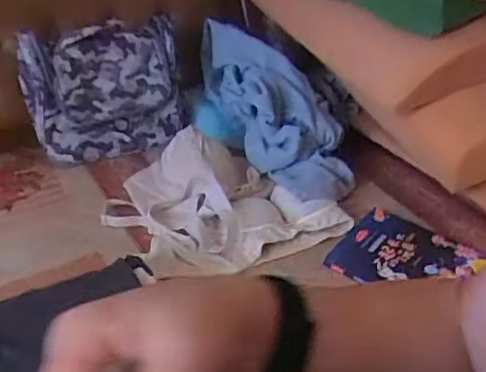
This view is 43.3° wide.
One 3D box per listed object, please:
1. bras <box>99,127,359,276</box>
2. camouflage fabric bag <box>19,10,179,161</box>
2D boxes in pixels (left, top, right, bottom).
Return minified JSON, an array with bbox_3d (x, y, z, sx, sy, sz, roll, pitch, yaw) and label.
[{"bbox_3d":[-0.046,0.015,0.894,0.326,0.094,0.253,27,42,32],"label":"bras"},{"bbox_3d":[-0.230,-0.148,1.016,0.252,0.208,0.050,-6,35,-10],"label":"camouflage fabric bag"}]

